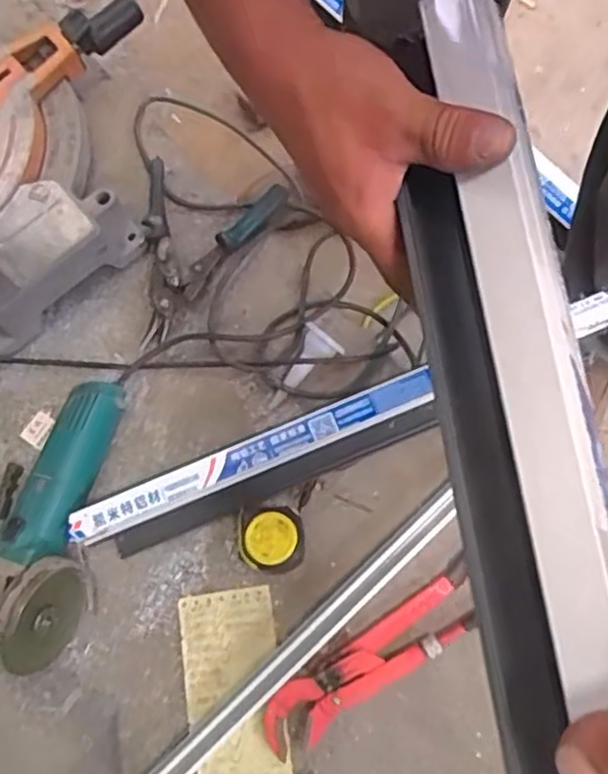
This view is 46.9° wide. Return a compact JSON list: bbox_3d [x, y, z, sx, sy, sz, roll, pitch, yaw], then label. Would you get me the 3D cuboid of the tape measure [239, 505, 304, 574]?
[{"bbox_3d":[-0.031,0.144,0.662,0.057,0.044,0.061,-1,74,5],"label":"tape measure"}]

